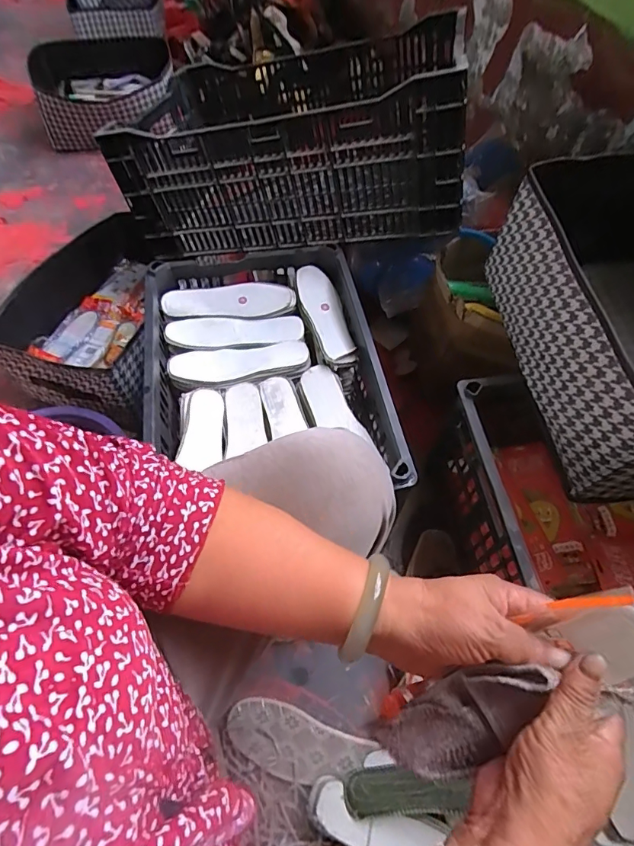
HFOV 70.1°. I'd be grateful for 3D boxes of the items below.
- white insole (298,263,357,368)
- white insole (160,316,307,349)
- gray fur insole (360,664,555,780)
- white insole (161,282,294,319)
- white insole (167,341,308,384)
[{"bbox_3d":[0.014,-0.184,0.772,0.068,0.032,0.222,-12,59,-9],"label":"white insole"},{"bbox_3d":[-0.139,-0.160,0.773,0.226,0.013,0.062,-5,58,-4],"label":"white insole"},{"bbox_3d":[0.098,0.199,0.300,0.135,0.027,0.051,-42,60,20],"label":"gray fur insole"},{"bbox_3d":[-0.153,-0.215,0.791,0.221,0.024,0.073,-4,58,-4],"label":"white insole"},{"bbox_3d":[-0.126,-0.102,0.743,0.220,0.014,0.062,-8,59,-7],"label":"white insole"}]

